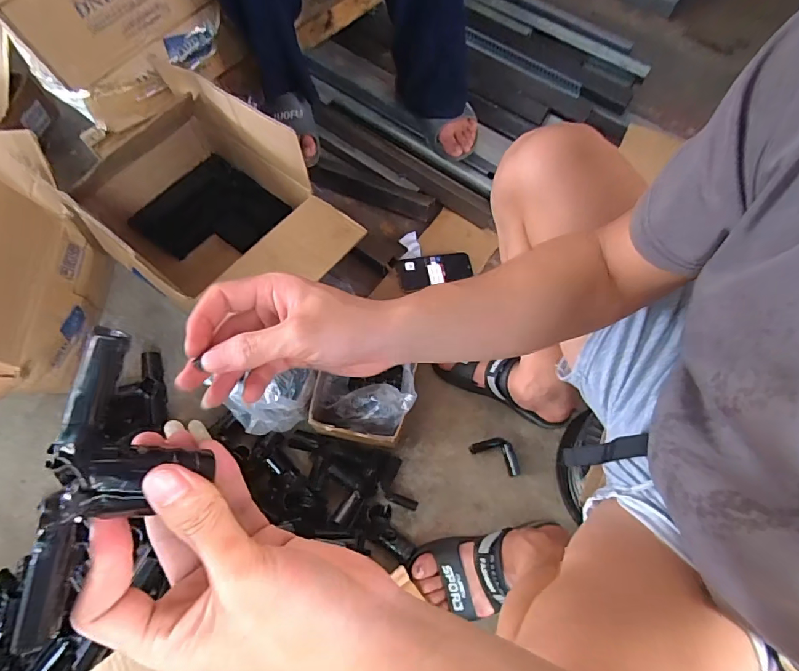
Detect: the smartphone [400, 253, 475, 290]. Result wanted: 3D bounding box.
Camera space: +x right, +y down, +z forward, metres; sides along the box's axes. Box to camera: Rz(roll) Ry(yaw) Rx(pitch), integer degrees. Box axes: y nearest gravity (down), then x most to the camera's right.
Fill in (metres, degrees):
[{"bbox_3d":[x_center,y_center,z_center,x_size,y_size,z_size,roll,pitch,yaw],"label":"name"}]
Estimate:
[{"bbox_3d":[0.071,-0.129,0.870,0.143,0.010,0.061,-10,82,-9],"label":"smartphone"}]

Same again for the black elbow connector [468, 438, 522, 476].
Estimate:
[{"bbox_3d":[0.163,0.193,0.734,0.087,0.026,0.048,29,71,11],"label":"black elbow connector"}]

